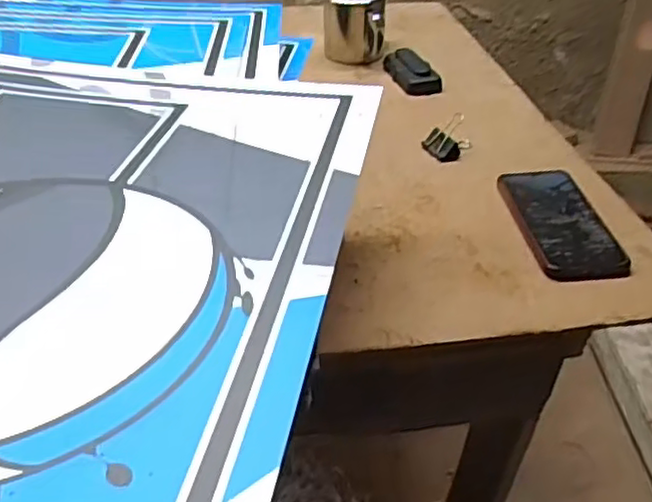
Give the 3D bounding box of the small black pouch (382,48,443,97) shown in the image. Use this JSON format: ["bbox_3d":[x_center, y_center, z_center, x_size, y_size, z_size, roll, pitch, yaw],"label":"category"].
[{"bbox_3d":[0.113,-0.242,0.913,0.053,0.023,0.104,-8,39,-14],"label":"small black pouch"}]

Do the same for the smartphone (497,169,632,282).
[{"bbox_3d":[0.222,-0.030,0.643,0.082,0.012,0.170,-1,38,-6],"label":"smartphone"}]

